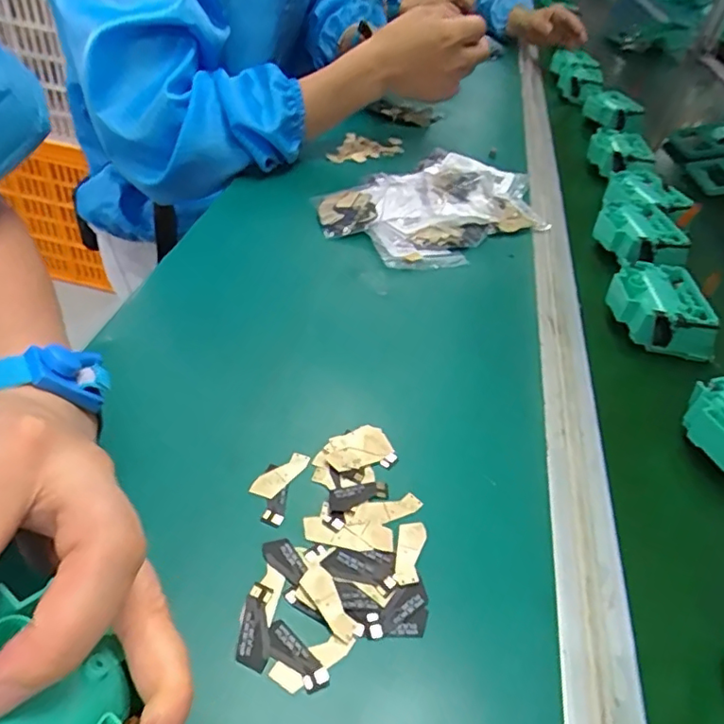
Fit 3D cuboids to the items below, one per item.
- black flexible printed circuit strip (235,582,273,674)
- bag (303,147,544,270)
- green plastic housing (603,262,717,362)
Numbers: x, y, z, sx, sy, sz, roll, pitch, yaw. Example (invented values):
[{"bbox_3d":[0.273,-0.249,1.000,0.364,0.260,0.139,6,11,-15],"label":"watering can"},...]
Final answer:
[{"bbox_3d":[-0.048,0.119,0.254,0.013,0.004,0.037,5,43,-2],"label":"black flexible printed circuit strip"},{"bbox_3d":[0.074,-0.165,0.570,0.255,0.031,0.165,-23,50,-28],"label":"bag"},{"bbox_3d":[0.237,-0.040,0.449,0.064,0.040,0.083,-4,44,-11],"label":"green plastic housing"}]

